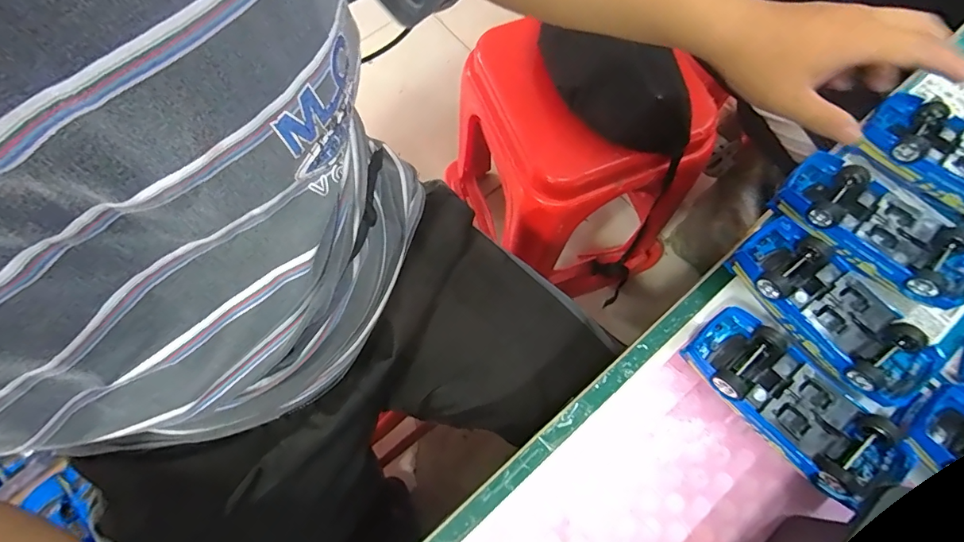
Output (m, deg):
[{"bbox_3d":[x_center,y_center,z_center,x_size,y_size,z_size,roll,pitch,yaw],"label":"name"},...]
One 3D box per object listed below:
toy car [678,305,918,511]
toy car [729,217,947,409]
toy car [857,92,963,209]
[{"bbox_3d":[0.198,0.089,0.299,0.053,0.048,0.132,-41,77,-12],"label":"toy car"},{"bbox_3d":[0.236,0.029,0.317,0.061,0.038,0.138,-35,76,-10],"label":"toy car"},{"bbox_3d":[0.362,-0.077,0.355,0.132,0.049,0.056,38,76,11],"label":"toy car"}]

